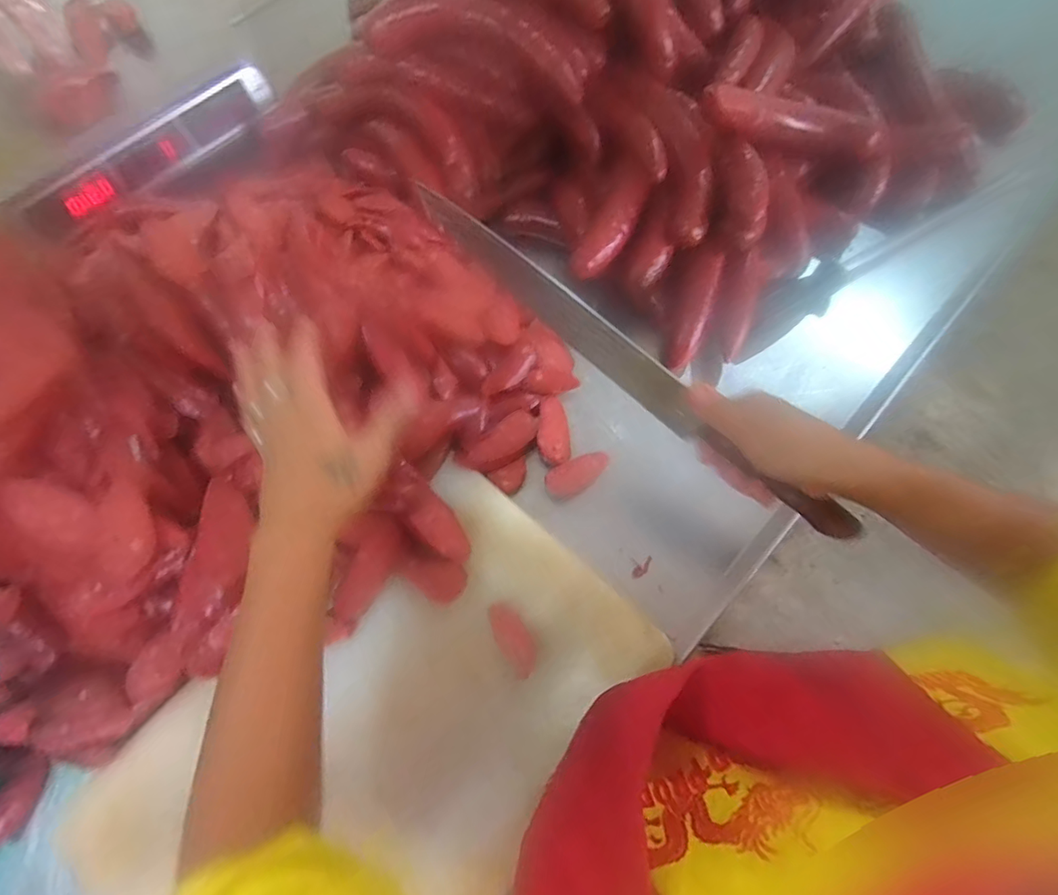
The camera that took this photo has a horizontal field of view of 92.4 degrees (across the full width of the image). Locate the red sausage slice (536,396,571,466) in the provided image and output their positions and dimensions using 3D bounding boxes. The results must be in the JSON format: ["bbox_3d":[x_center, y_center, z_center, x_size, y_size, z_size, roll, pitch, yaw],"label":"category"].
[{"bbox_3d":[0.025,-0.020,0.515,0.032,0.017,0.076,0,70,2],"label":"red sausage slice"}]

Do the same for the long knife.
[{"bbox_3d":[0.077,-0.062,0.388,0.404,0.046,0.016,39,75,0],"label":"long knife"}]

